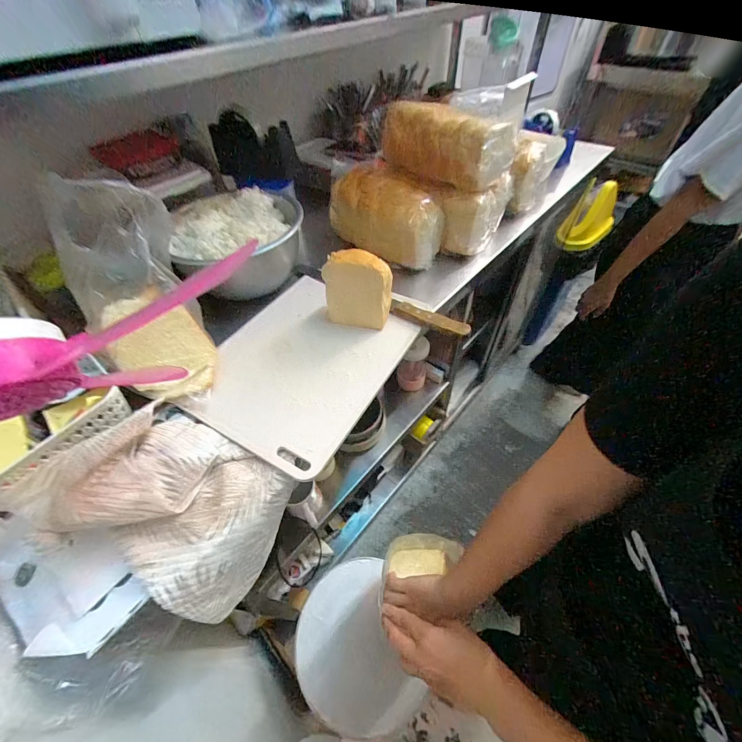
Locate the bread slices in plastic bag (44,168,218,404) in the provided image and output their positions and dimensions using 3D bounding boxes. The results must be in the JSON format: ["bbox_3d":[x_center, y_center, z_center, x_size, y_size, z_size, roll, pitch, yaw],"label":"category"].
[{"bbox_3d":[-0.299,-0.098,0.438,0.136,0.289,0.096,-25,14,-17],"label":"bread slices in plastic bag"}]

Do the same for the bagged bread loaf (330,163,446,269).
[{"bbox_3d":[0.031,-0.313,0.670,0.118,0.125,0.224,-38,59,-25],"label":"bagged bread loaf"}]

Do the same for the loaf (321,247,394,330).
[{"bbox_3d":[-0.018,-0.127,0.527,0.103,0.123,0.048,10,52,10],"label":"loaf"}]

